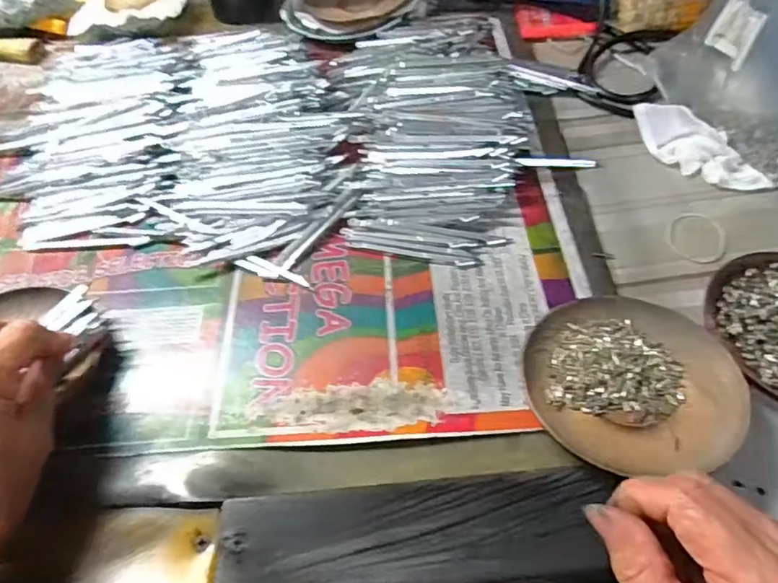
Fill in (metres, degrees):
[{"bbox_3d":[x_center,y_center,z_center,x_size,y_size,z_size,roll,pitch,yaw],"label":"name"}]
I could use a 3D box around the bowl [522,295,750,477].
[{"bbox_3d":[0.134,0.048,0.318,0.110,0.024,0.113,-2,53,2],"label":"bowl"}]

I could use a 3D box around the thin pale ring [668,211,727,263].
[{"bbox_3d":[0.216,-0.039,0.393,0.039,0.004,0.049,20,56,18],"label":"thin pale ring"}]

